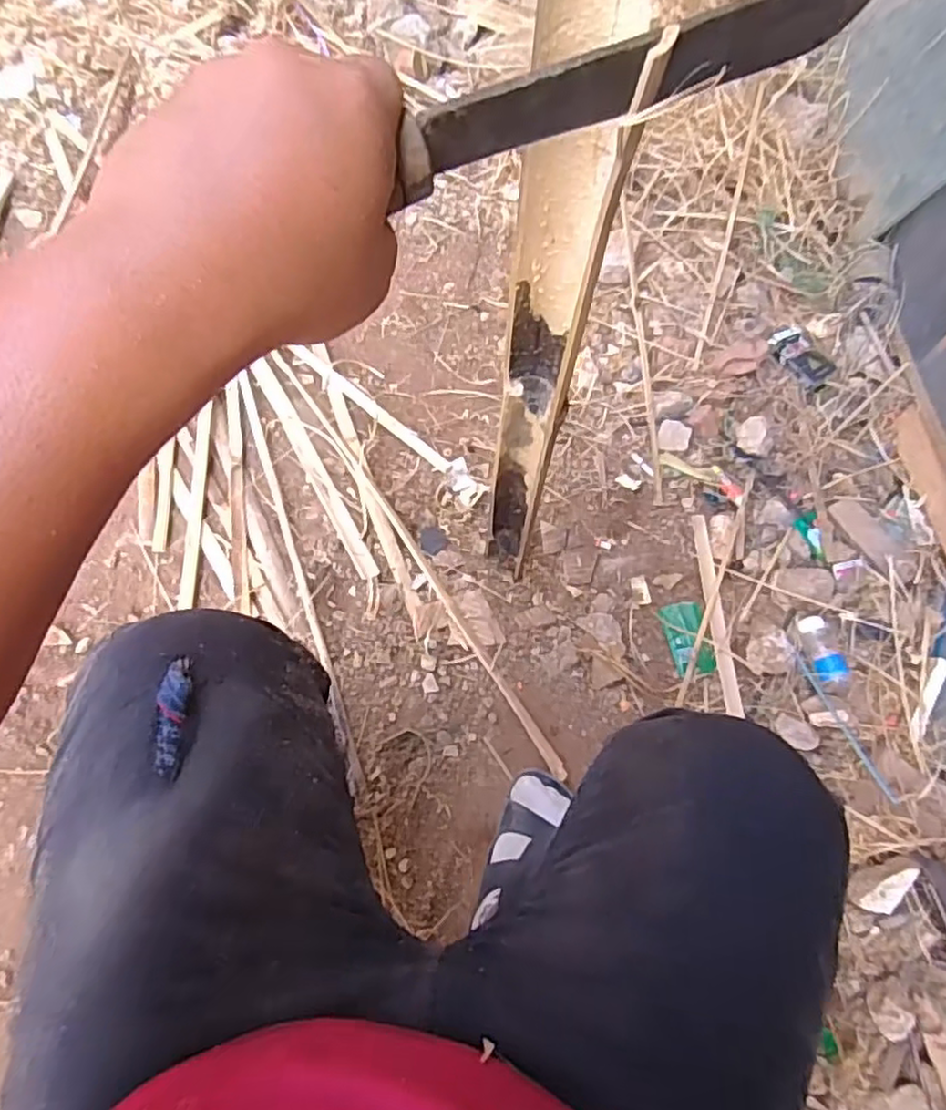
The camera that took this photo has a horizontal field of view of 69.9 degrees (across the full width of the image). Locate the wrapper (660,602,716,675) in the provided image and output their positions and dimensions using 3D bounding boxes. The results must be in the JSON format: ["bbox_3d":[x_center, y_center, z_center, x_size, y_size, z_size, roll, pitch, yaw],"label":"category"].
[{"bbox_3d":[0.287,0.109,0.896,0.056,0.004,0.097,-7,64,-8],"label":"wrapper"}]

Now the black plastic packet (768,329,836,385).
[{"bbox_3d":[0.509,-0.309,1.054,0.058,0.013,0.103,-31,70,-18],"label":"black plastic packet"}]

